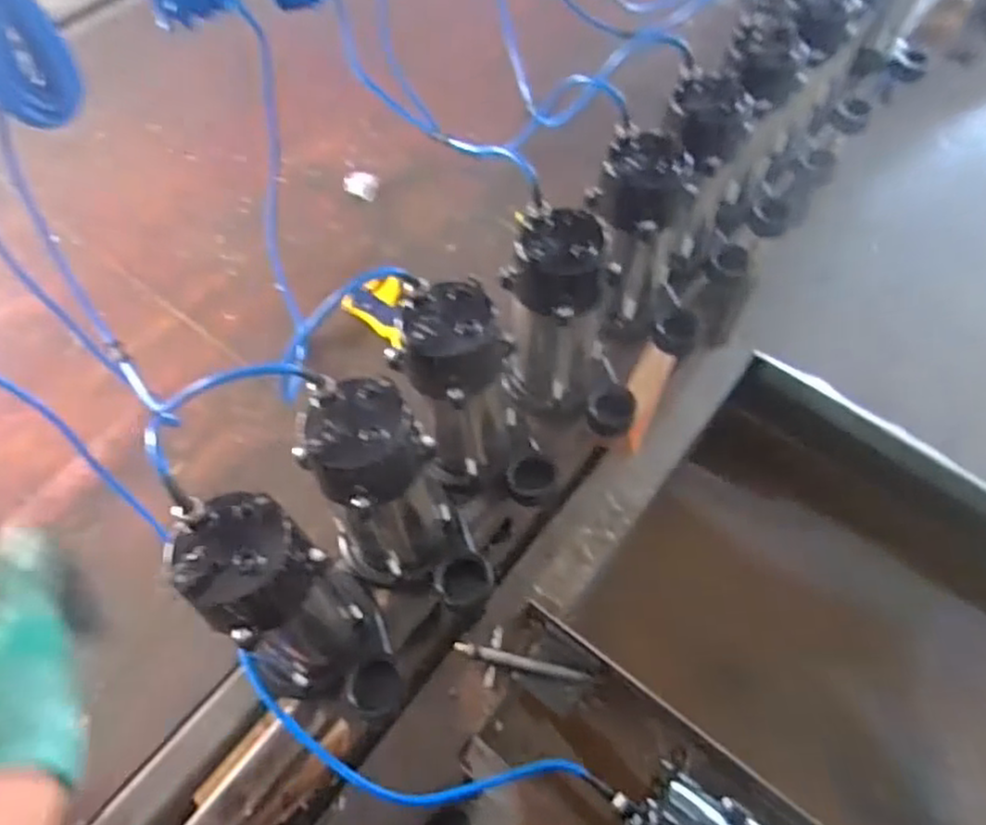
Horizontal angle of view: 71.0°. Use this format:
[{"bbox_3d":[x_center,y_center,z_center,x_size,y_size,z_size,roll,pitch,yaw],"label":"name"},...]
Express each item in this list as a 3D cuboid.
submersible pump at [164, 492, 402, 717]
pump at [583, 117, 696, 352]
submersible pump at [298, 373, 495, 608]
[{"bbox_3d":[-0.158,0.171,0.558,0.115,0.220,0.141,-24,63,-16],"label":"submersible pump"},{"bbox_3d":[0.176,-0.190,0.792,0.138,0.236,0.125,-4,60,-5],"label":"pump"},{"bbox_3d":[-0.083,0.086,0.608,0.121,0.212,0.143,-20,62,-14],"label":"submersible pump"}]

